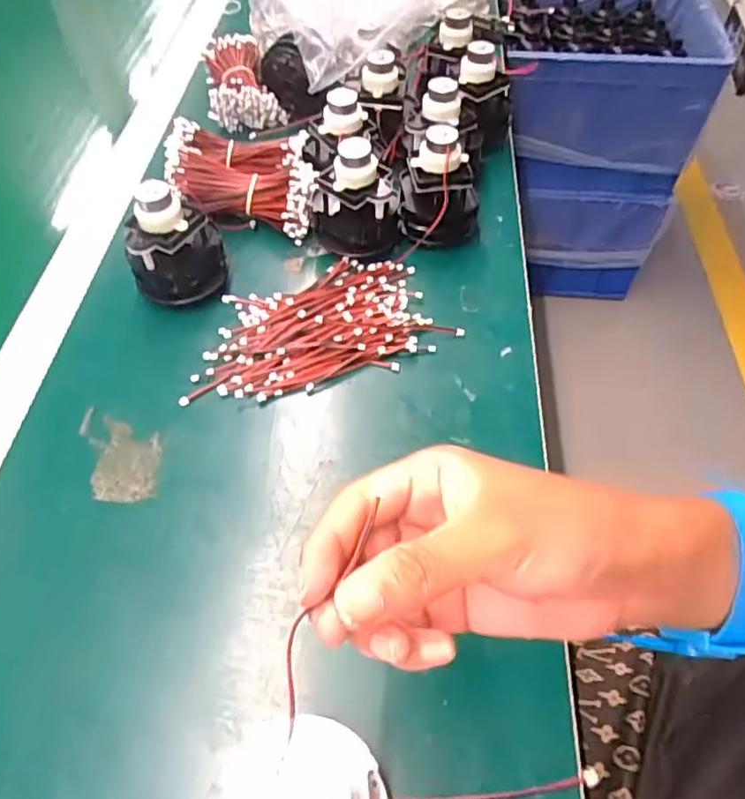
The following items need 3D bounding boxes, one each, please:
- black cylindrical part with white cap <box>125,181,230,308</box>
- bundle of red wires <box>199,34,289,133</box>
[{"bbox_3d":[-0.144,-0.111,0.458,0.063,0.084,0.055,-4,53,-5],"label":"black cylindrical part with white cap"},{"bbox_3d":[-0.134,-0.328,0.639,0.070,0.046,0.118,-9,54,-8],"label":"bundle of red wires"}]

